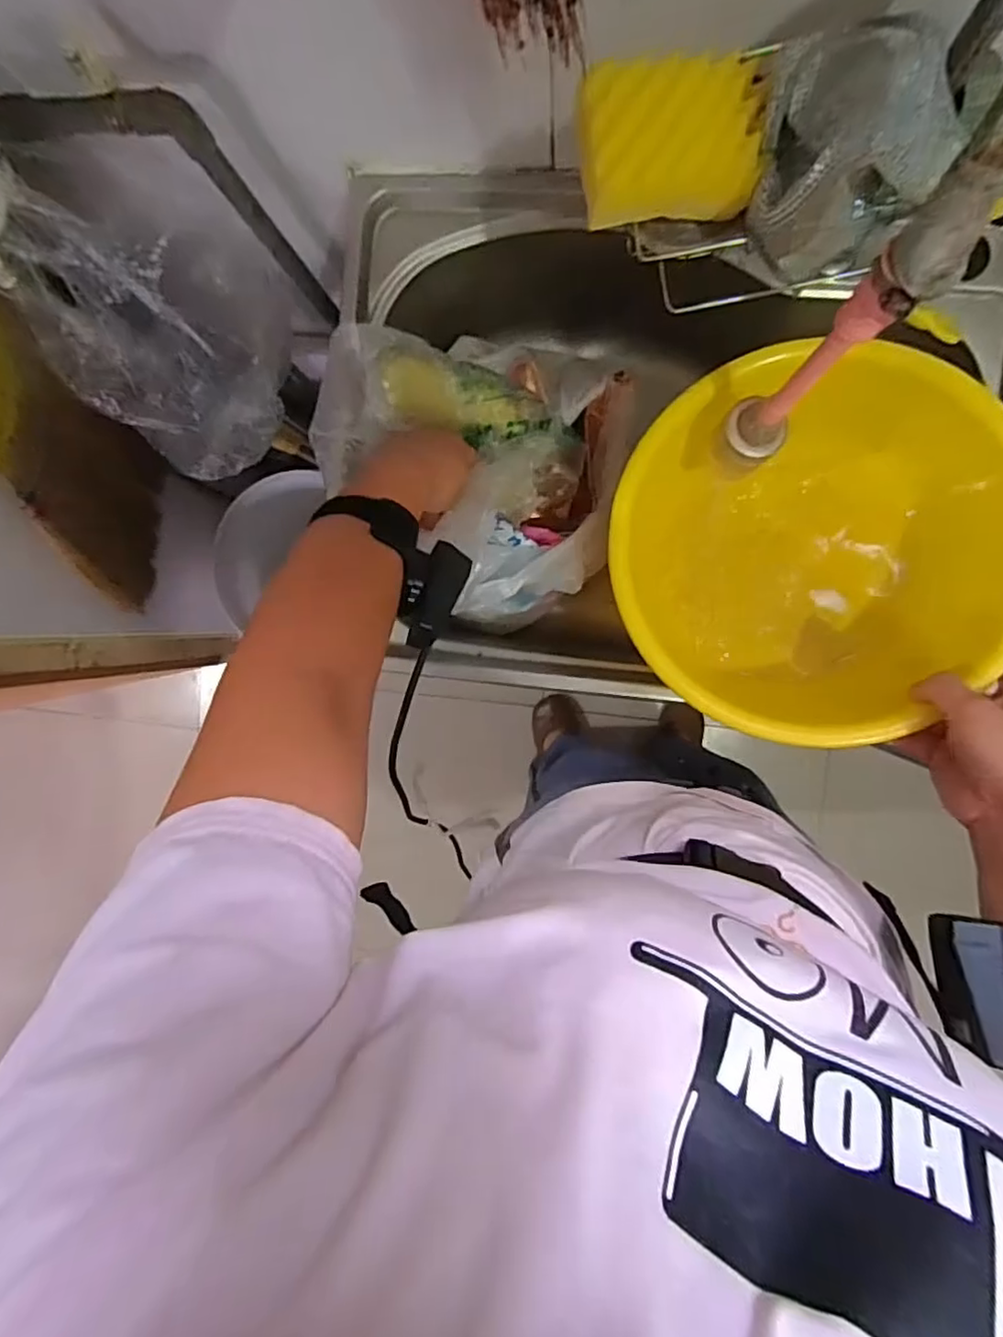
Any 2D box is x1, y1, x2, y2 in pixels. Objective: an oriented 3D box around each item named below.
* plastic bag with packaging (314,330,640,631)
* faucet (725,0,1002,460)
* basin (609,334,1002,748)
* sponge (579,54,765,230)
[{"bbox_3d":[-0.024,-0.169,0.550,0.234,0.143,0.235,13,95,5],"label":"plastic bag with packaging"},{"bbox_3d":[0.201,-0.224,0.314,0.041,0.210,0.185,28,96,3],"label":"faucet"},{"bbox_3d":[0.227,-0.101,0.471,0.267,0.122,0.264,0,94,6],"label":"basin"},{"bbox_3d":[0.094,-0.298,0.349,0.099,0.042,0.068,-6,93,6],"label":"sponge"}]

